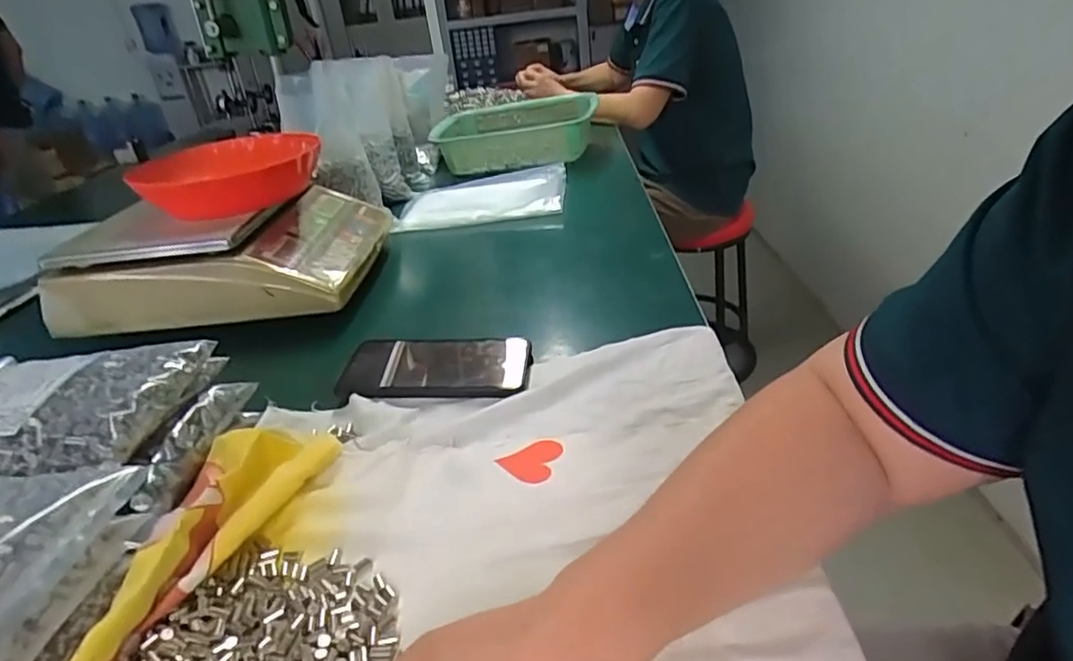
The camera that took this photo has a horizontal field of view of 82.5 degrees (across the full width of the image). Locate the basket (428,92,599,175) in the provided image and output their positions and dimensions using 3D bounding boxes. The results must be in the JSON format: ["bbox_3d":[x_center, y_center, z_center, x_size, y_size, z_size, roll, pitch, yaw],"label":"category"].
[{"bbox_3d":[-0.035,-0.355,1.135,0.268,0.092,0.227,1,30,13],"label":"basket"}]

